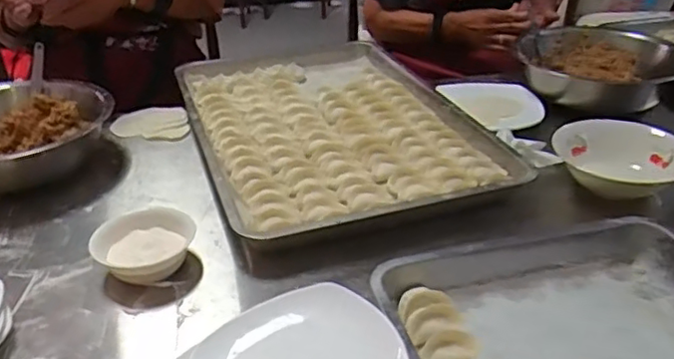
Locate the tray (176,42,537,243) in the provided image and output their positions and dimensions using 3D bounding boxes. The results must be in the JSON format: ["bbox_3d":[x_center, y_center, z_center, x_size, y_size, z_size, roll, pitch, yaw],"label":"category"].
[{"bbox_3d":[-0.022,-0.089,0.982,0.390,0.046,0.596,-11,32,-17],"label":"tray"}]

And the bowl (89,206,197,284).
[{"bbox_3d":[-0.218,0.072,0.704,0.107,0.041,0.096,-19,35,-28],"label":"bowl"}]

